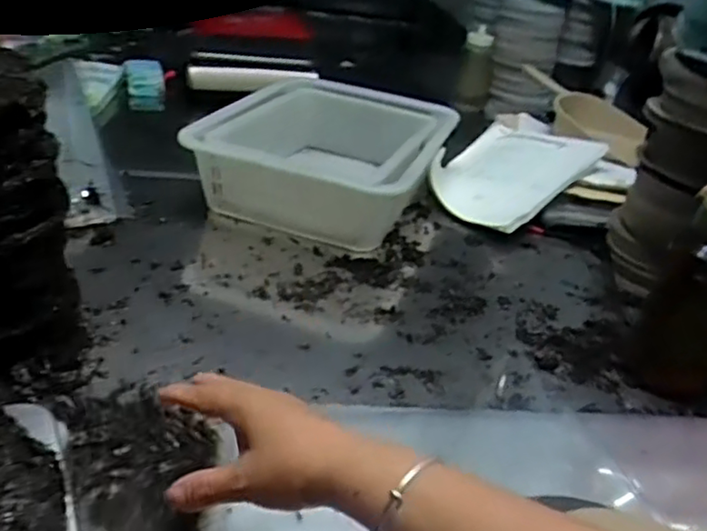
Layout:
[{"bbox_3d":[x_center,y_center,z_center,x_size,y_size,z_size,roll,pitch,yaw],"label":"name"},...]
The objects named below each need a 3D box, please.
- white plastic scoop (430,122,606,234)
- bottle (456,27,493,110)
[{"bbox_3d":[0.254,-0.172,1.173,0.286,0.042,0.275,-34,33,-21],"label":"white plastic scoop"},{"bbox_3d":[0.296,-0.469,1.592,0.079,0.179,0.086,11,32,8],"label":"bottle"}]

